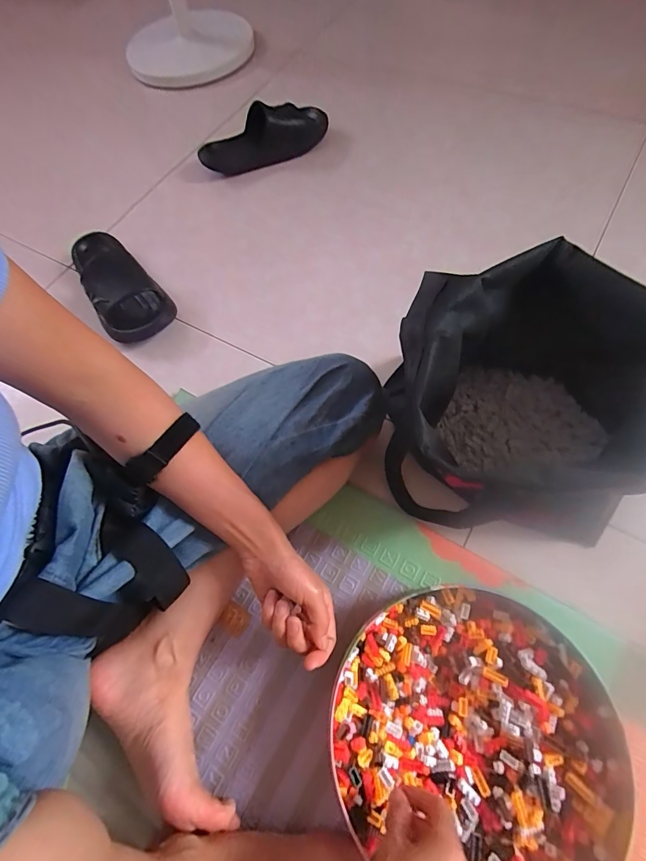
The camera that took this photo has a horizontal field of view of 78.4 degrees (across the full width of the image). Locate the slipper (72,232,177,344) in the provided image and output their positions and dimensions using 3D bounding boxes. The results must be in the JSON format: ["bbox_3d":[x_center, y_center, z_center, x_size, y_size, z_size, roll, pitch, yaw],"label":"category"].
[{"bbox_3d":[-0.347,-0.249,0.659,0.107,0.059,0.254,-37,68,-11],"label":"slipper"}]

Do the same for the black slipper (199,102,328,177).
[{"bbox_3d":[-0.121,-0.586,0.798,0.253,0.076,0.123,-6,65,3],"label":"black slipper"}]

